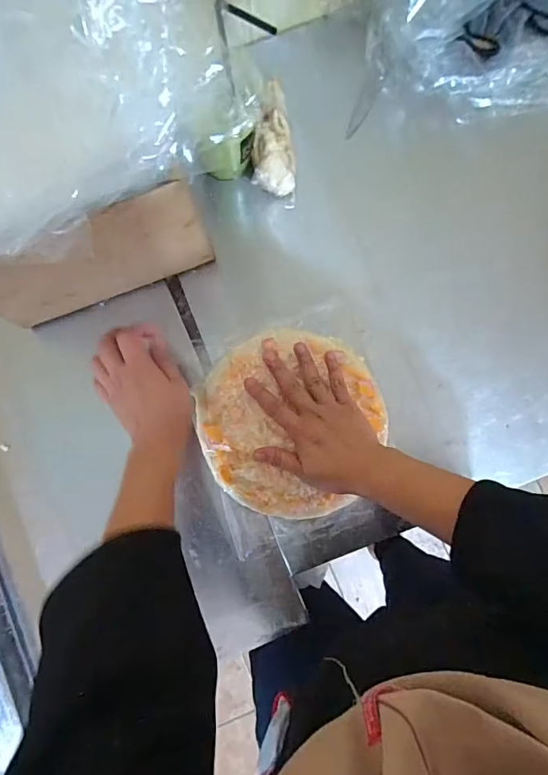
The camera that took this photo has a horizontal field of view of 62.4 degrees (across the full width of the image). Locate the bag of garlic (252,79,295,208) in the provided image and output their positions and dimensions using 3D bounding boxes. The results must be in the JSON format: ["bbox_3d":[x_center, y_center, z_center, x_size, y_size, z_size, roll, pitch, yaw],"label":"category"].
[{"bbox_3d":[-0.001,-0.268,0.504,0.046,0.053,0.114,-4,85,1],"label":"bag of garlic"}]

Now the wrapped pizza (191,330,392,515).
[{"bbox_3d":[0.014,0.033,0.474,0.187,0.018,0.189,0,85,2],"label":"wrapped pizza"}]

